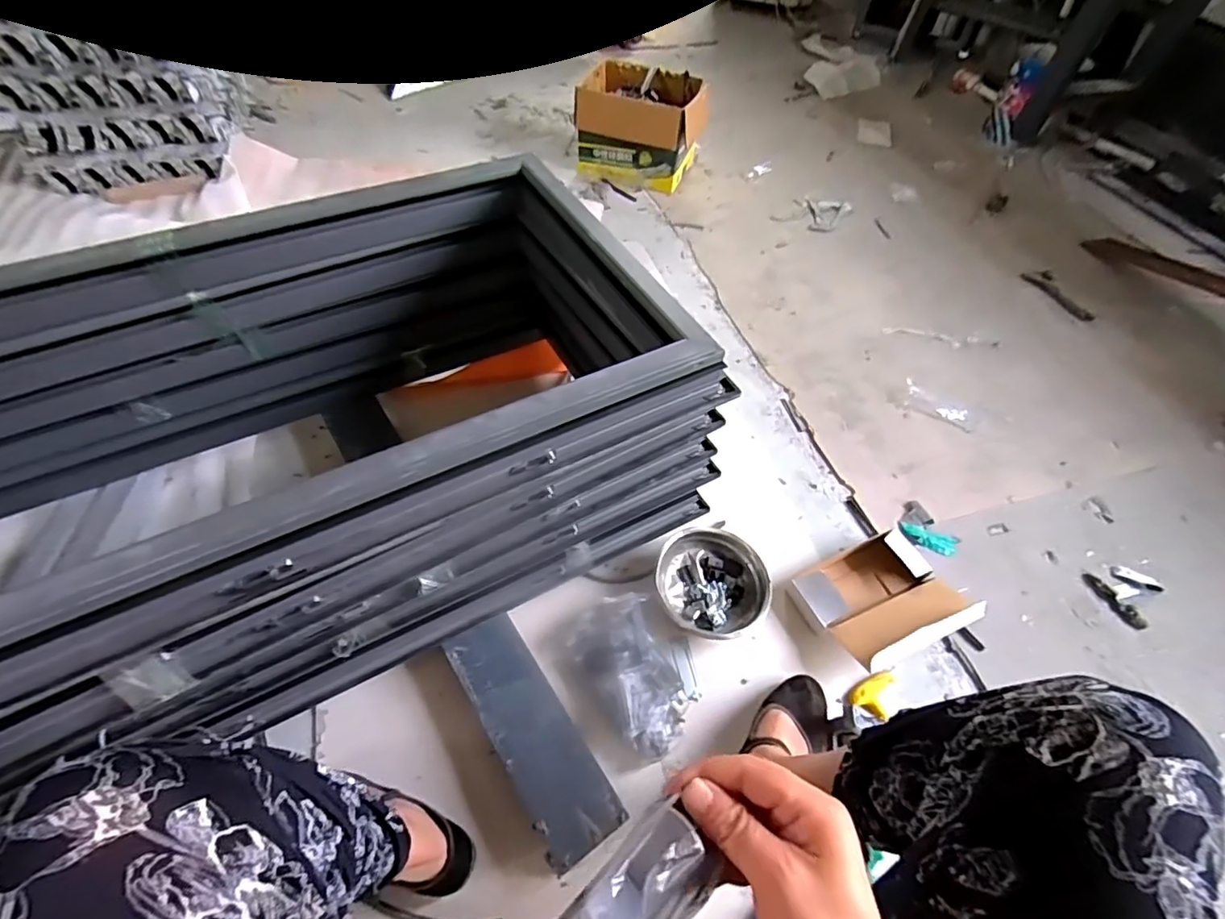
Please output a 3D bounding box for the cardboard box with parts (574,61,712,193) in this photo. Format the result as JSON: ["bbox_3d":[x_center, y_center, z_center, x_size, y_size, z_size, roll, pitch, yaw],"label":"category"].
[{"bbox_3d":[0.088,-1.016,1.688,0.363,0.244,0.268,16,55,7],"label":"cardboard box with parts"}]

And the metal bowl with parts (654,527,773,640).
[{"bbox_3d":[0.163,0.203,0.902,0.173,0.058,0.174,2,55,-3],"label":"metal bowl with parts"}]

